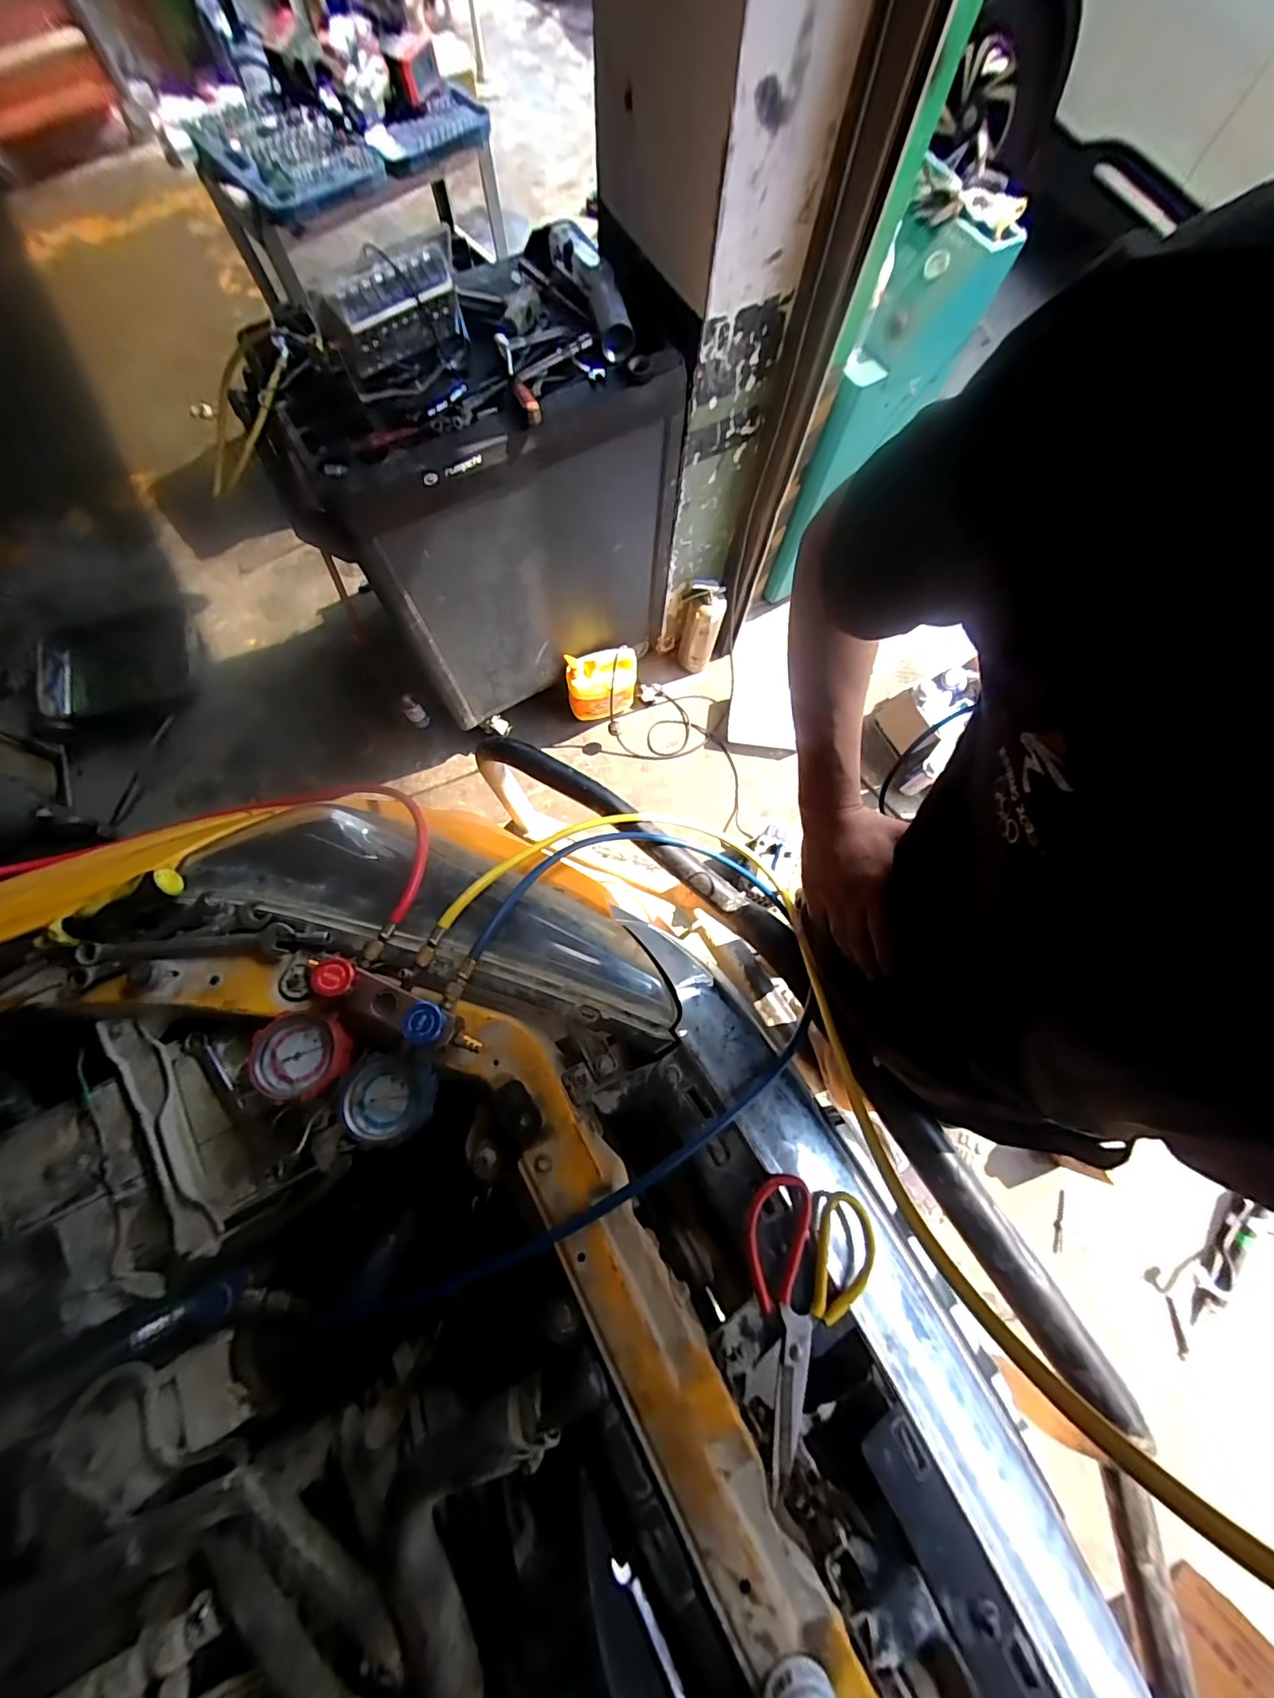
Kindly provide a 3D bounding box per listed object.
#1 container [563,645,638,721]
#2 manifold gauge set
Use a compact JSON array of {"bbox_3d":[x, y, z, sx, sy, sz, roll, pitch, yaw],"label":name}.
[{"bbox_3d":[-0.097,-0.473,1.579,0.206,0.263,0.086,-7,75,-4],"label":"container"},{"bbox_3d":[-0.221,0.152,0.469,0.161,0.063,0.162,23,75,4],"label":"manifold gauge set"}]

